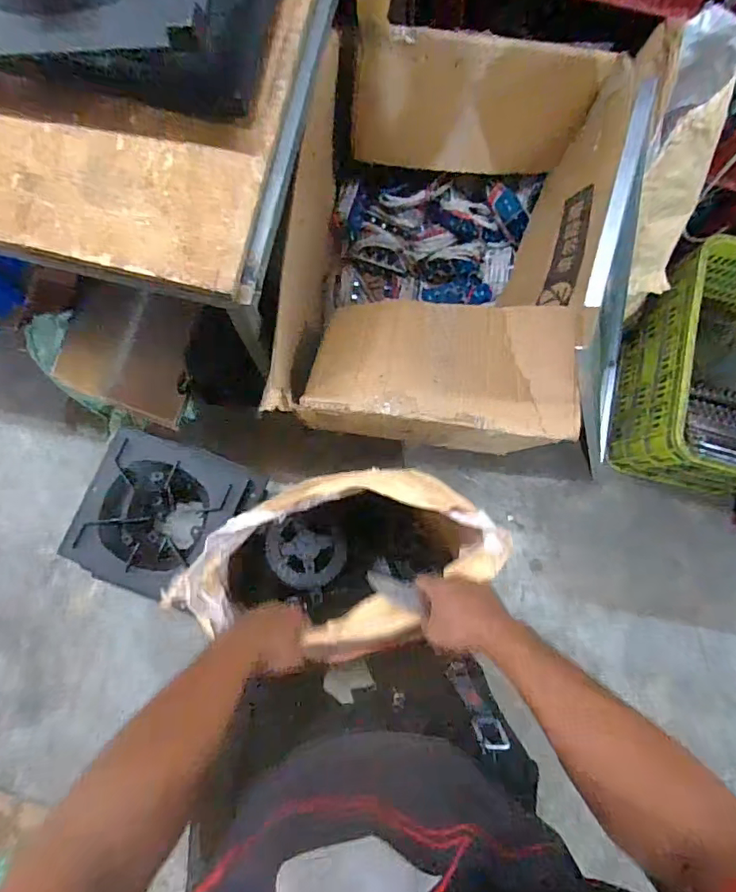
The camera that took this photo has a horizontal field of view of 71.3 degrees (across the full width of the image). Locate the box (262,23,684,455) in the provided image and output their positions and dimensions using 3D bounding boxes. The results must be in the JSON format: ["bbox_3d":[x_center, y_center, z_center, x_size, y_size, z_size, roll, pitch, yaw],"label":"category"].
[{"bbox_3d":[0.118,-0.315,0.903,0.447,0.363,0.604,9,83,-3],"label":"box"}]

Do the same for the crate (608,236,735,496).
[{"bbox_3d":[0.833,-0.173,1.222,0.395,0.318,0.566,3,83,-3],"label":"crate"}]

